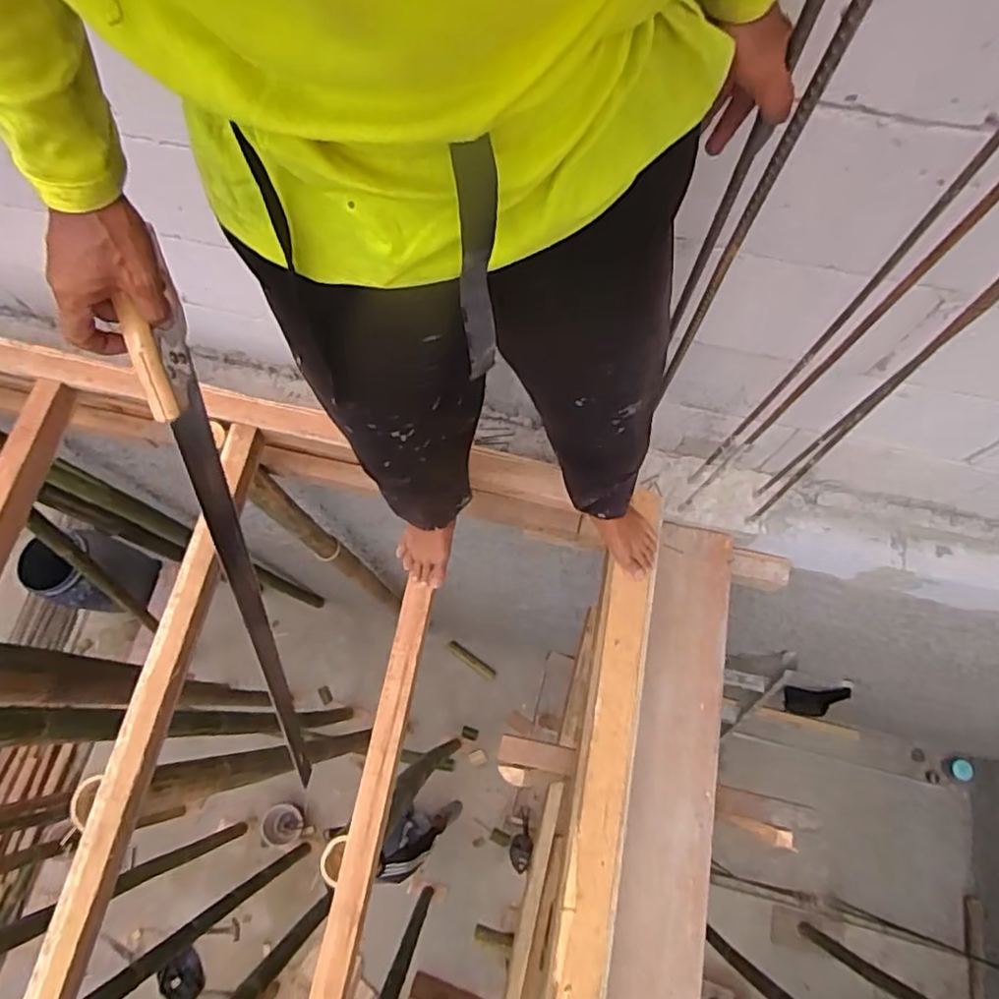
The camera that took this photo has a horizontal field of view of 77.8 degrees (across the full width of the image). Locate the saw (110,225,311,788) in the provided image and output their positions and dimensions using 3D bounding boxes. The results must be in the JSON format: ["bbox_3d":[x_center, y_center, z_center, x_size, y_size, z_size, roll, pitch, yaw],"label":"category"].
[{"bbox_3d":[-0.243,0.038,0.571,0.034,0.082,0.456,-15,104,-5],"label":"saw"}]

